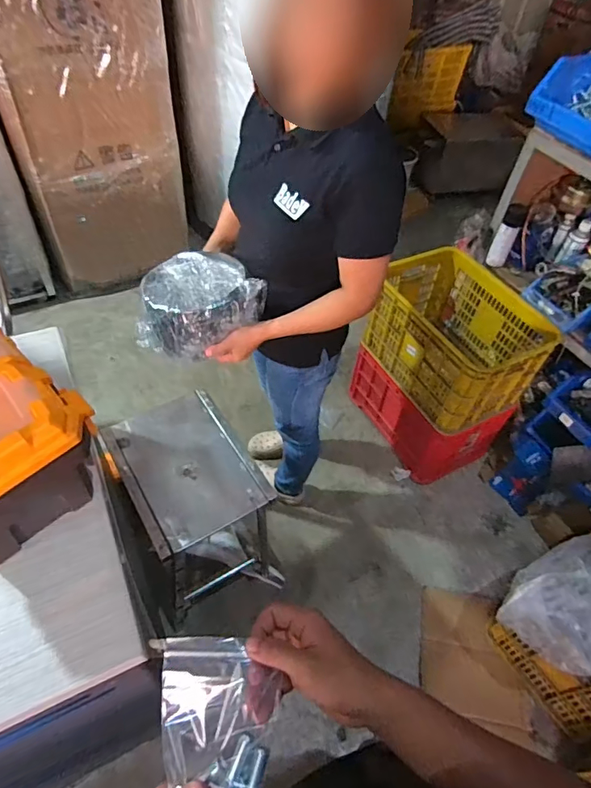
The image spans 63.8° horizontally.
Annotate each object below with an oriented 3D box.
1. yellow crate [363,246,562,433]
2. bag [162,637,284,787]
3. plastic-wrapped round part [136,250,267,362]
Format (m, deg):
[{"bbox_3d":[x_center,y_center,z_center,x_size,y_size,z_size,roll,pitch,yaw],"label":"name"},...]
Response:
[{"bbox_3d":[0.529,-0.201,1.613,0.387,0.294,0.545,-20,55,-20],"label":"yellow crate"},{"bbox_3d":[-0.070,0.317,0.433,0.099,0.035,0.172,-1,75,-3],"label":"bag"},{"bbox_3d":[-0.183,-0.184,0.946,0.217,0.107,0.209,3,51,-3],"label":"plastic-wrapped round part"}]

